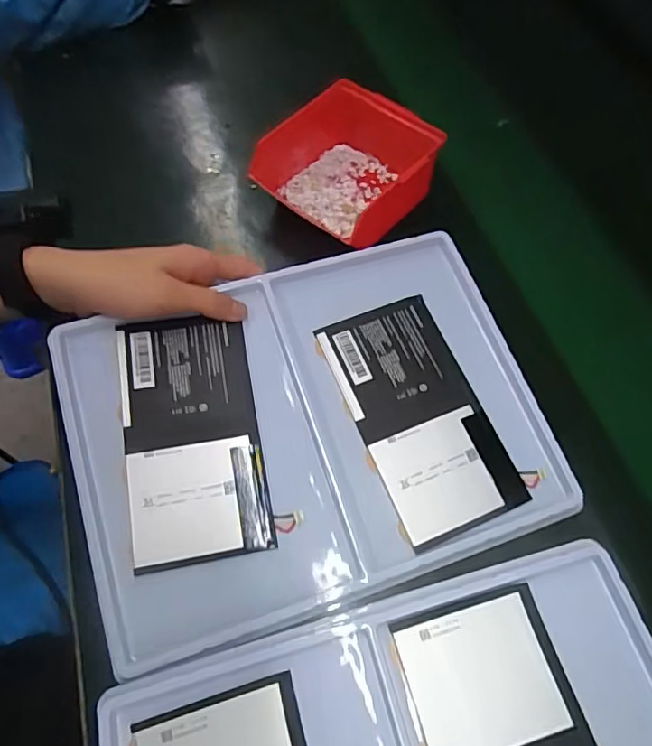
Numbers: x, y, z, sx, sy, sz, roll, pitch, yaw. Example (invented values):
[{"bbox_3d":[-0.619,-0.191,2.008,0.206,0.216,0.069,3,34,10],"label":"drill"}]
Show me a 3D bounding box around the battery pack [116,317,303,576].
[{"bbox_3d":[-0.090,0.042,0.371,0.097,0.004,0.169,-8,71,-10],"label":"battery pack"}]

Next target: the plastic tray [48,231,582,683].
[{"bbox_3d":[-0.010,0.034,0.379,0.320,0.023,0.235,-16,66,-11],"label":"plastic tray"}]

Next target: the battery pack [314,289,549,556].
[{"bbox_3d":[0.067,0.028,0.387,0.094,0.009,0.172,-20,65,-12],"label":"battery pack"}]

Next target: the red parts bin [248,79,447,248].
[{"bbox_3d":[0.022,-0.183,0.489,0.130,0.073,0.135,36,67,15],"label":"red parts bin"}]

